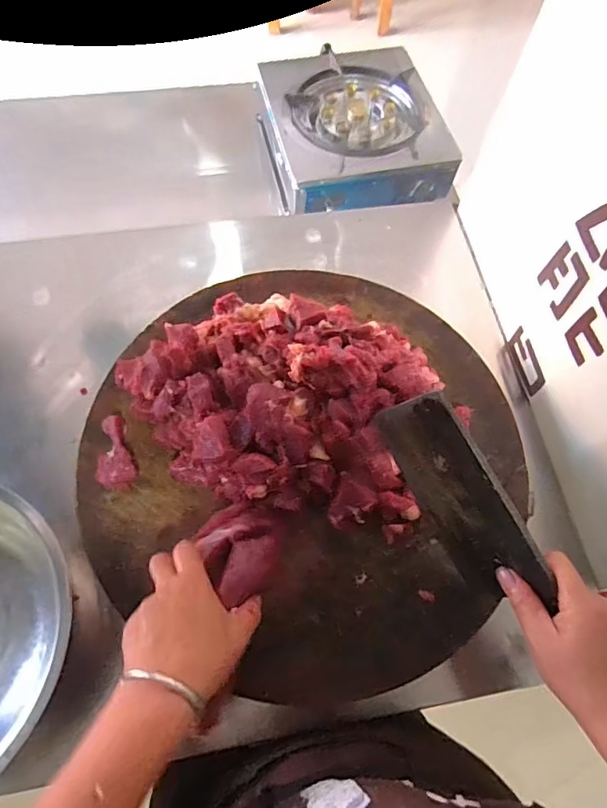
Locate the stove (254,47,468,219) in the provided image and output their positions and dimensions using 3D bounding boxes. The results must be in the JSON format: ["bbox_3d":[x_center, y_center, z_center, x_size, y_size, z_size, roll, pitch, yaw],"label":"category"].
[{"bbox_3d":[0.083,-0.504,0.876,0.294,0.099,0.330,-12,67,-8],"label":"stove"}]

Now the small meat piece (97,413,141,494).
[{"bbox_3d":[-0.183,0.047,0.465,0.036,0.018,0.074,-20,69,-11],"label":"small meat piece"}]

